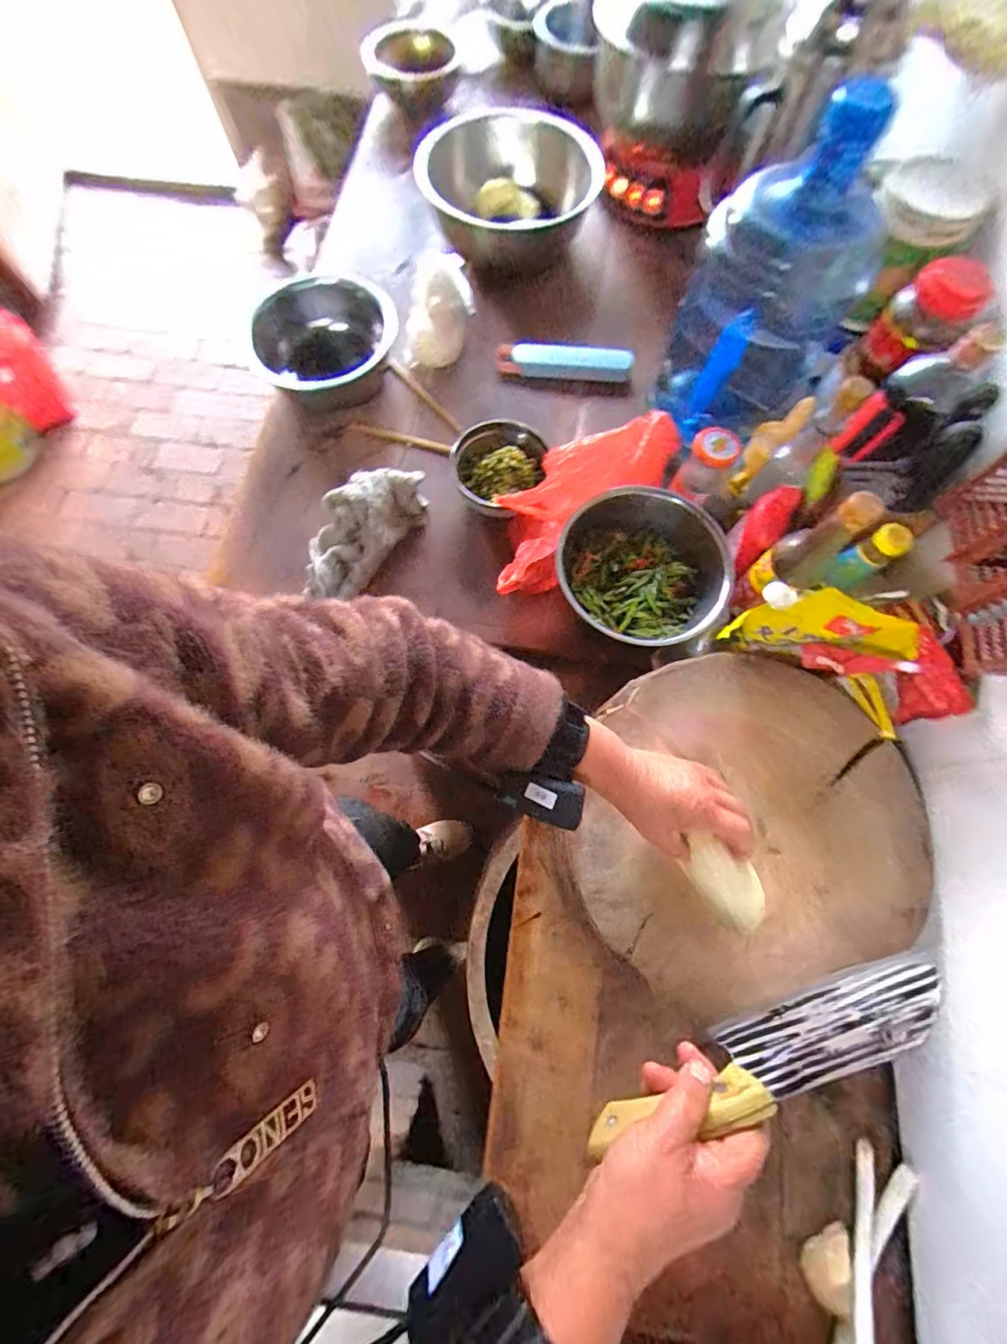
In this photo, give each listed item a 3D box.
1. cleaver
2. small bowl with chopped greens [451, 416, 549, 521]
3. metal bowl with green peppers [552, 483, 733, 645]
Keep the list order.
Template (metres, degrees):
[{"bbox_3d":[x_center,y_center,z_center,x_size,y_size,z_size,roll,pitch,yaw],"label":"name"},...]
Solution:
[{"bbox_3d":[0.179,0.265,0.327,0.254,0.071,0.020,-26,76,0],"label":"cleaver"},{"bbox_3d":[-0.003,-0.300,0.716,0.135,0.058,0.131,0,75,1],"label":"small bowl with chopped greens"},{"bbox_3d":[0.193,-0.142,0.658,0.217,0.078,0.217,0,75,1],"label":"metal bowl with green peppers"}]

